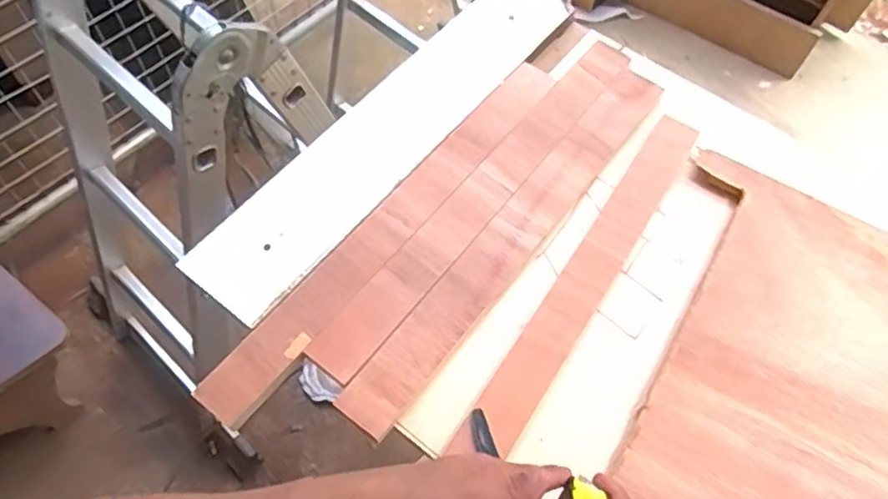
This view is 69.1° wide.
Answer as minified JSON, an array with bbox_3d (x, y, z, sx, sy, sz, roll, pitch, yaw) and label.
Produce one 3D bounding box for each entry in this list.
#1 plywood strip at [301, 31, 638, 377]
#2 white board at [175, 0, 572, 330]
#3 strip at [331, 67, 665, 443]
[{"bbox_3d":[0.052,-0.071,0.711,0.052,0.006,0.529,36,65,16],"label":"plywood strip"},{"bbox_3d":[-0.047,-0.155,0.754,0.109,0.011,0.583,36,65,16],"label":"white board"},{"bbox_3d":[0.082,-0.024,0.691,0.059,0.008,0.528,37,66,12],"label":"strip"}]

